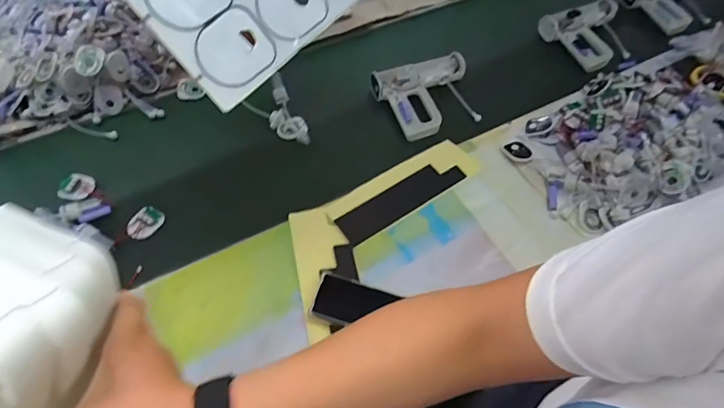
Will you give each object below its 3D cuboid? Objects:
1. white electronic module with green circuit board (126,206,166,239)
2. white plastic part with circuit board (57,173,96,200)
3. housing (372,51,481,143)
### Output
[{"bbox_3d":[-0.377,0.033,0.758,0.049,0.010,0.061,23,59,13],"label":"white electronic module with green circuit board"},{"bbox_3d":[-0.525,-0.033,0.805,0.059,0.016,0.053,10,57,5],"label":"white plastic part with circuit board"},{"bbox_3d":[0.145,-0.227,0.929,0.222,0.051,0.186,-15,58,-11],"label":"housing"}]

